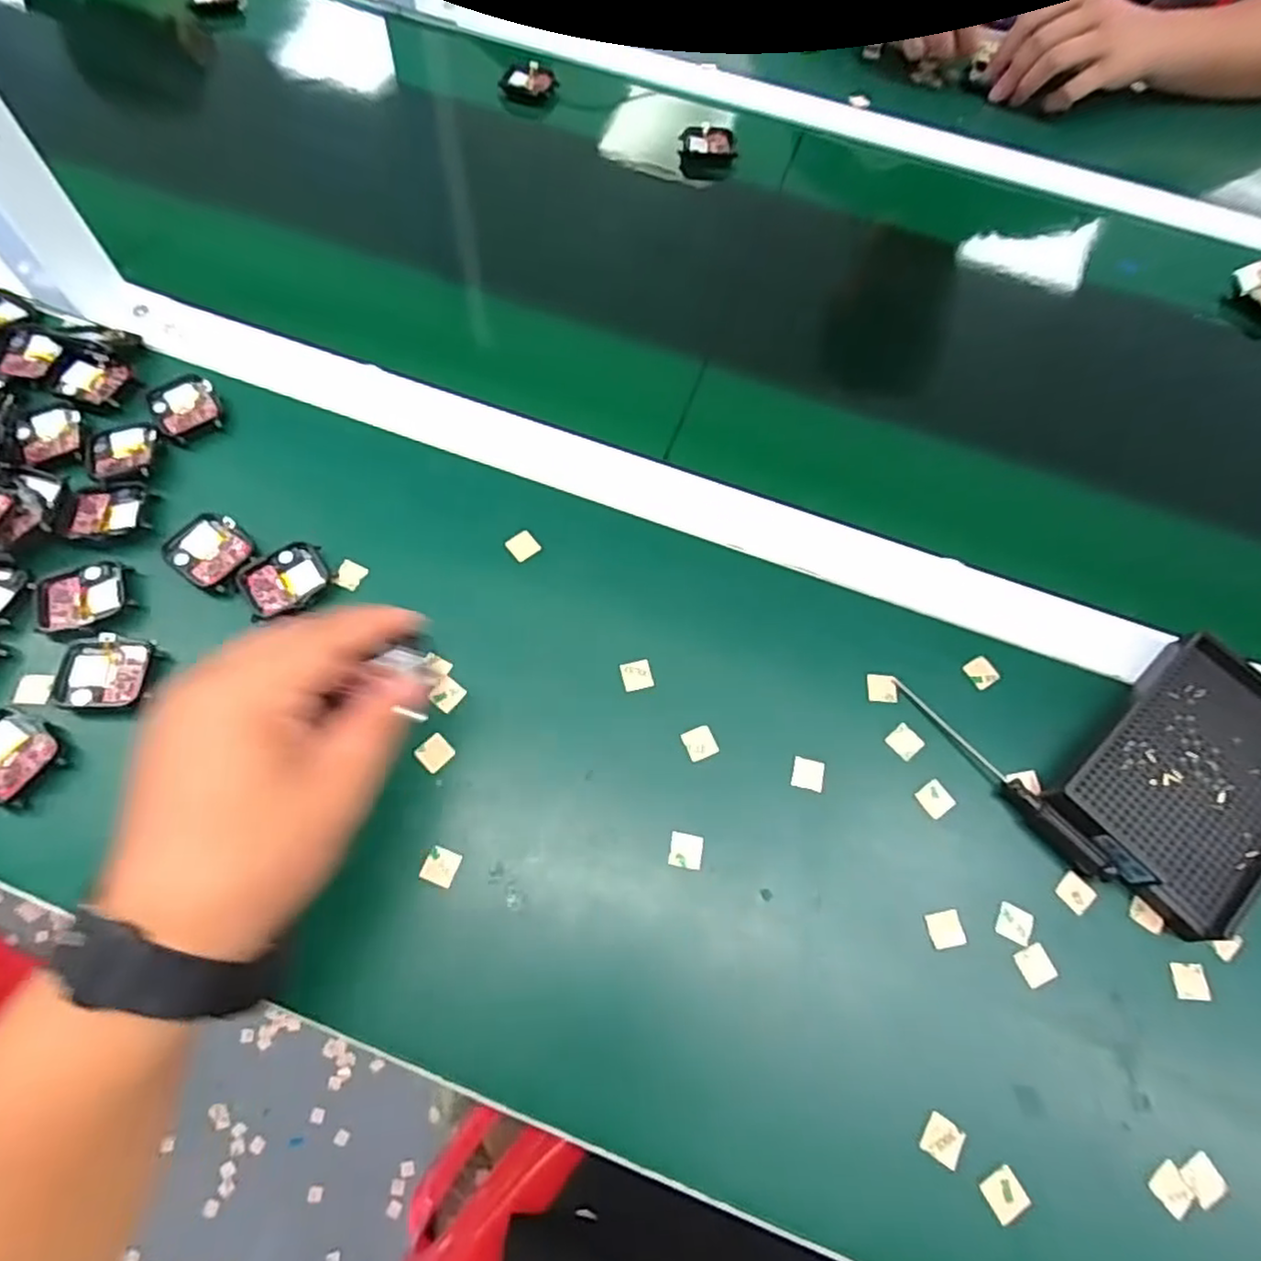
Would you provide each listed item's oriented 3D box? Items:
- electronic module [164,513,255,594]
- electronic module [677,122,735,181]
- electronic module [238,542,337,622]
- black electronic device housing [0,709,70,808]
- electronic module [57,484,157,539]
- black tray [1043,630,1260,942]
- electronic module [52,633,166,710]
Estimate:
[{"bbox_3d":[-0.232,-0.044,0.376,0.044,0.008,0.038,37,72,12],"label":"electronic module"},{"bbox_3d":[0.065,-0.408,0.582,0.046,0.024,0.035,4,65,-2],"label":"electronic module"},{"bbox_3d":[-0.188,-0.027,0.374,0.047,0.007,0.040,-39,75,-16],"label":"electronic module"},{"bbox_3d":[-0.296,0.060,0.326,0.042,0.009,0.037,34,71,10],"label":"black electronic device housing"},{"bbox_3d":[-0.292,-0.067,0.380,0.044,0.007,0.037,-2,69,-3],"label":"electronic module"},{"bbox_3d":[0.288,0.072,0.346,0.139,0.019,0.093,-39,75,-16],"label":"black tray"},{"bbox_3d":[-0.265,0.022,0.345,0.045,0.009,0.038,0,68,-2],"label":"electronic module"}]

